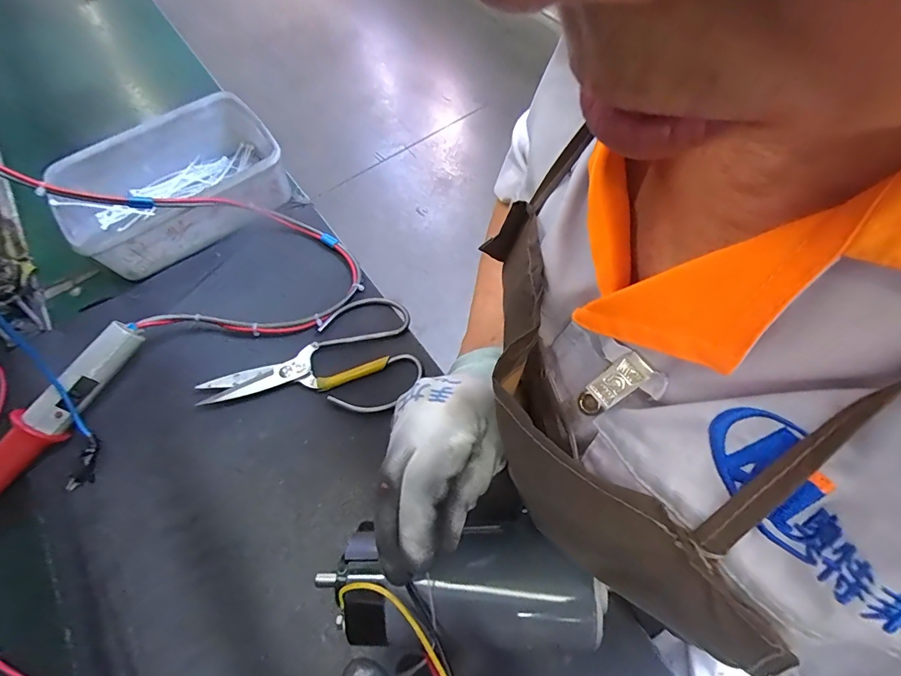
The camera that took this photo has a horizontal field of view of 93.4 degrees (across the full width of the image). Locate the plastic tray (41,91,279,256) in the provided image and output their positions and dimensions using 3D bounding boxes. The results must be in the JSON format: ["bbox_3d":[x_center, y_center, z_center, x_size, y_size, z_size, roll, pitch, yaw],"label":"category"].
[{"bbox_3d":[-0.310,-0.169,0.473,0.228,0.068,0.155,-33,66,-14],"label":"plastic tray"}]

